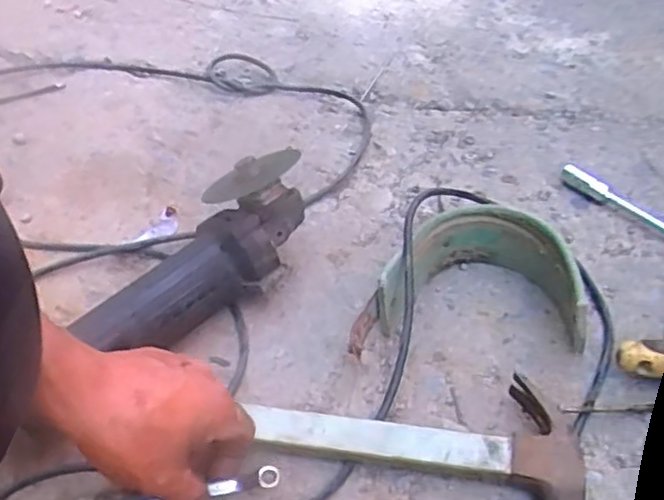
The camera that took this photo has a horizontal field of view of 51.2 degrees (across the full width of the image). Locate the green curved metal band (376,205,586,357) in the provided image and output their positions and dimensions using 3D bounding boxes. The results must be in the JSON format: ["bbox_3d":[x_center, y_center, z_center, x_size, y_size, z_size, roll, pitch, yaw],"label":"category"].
[{"bbox_3d":[0.126,0.020,0.576,0.168,0.066,0.098,6,44,7],"label":"green curved metal band"}]

